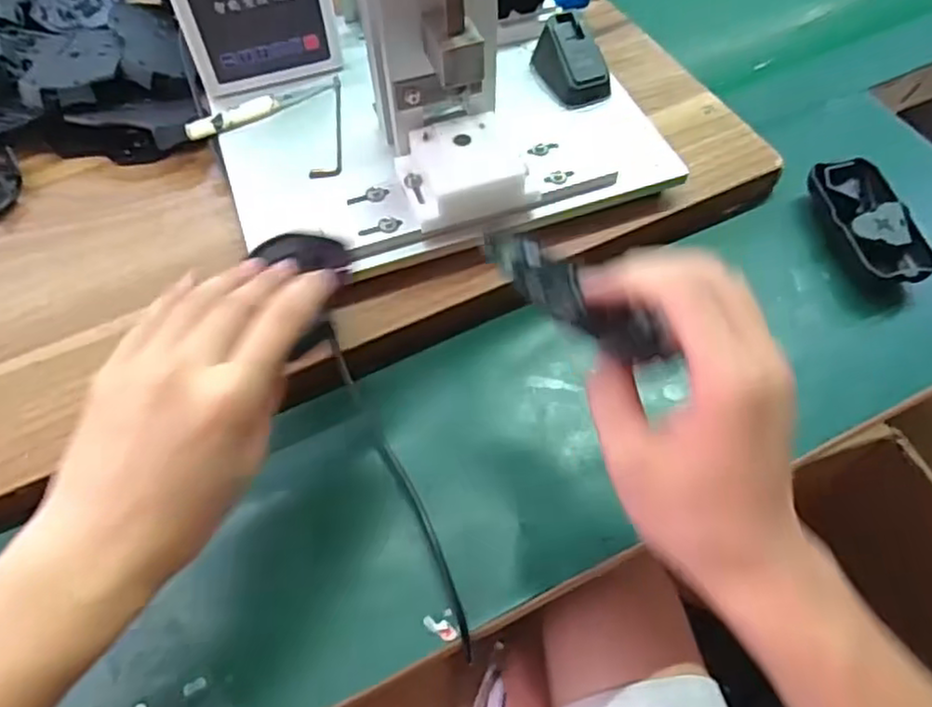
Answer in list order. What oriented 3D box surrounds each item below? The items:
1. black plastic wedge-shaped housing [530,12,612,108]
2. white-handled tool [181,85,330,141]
[{"bbox_3d":[0.080,-0.221,0.523,0.036,0.034,0.062,-27,62,-14],"label":"black plastic wedge-shaped housing"},{"bbox_3d":[-0.155,-0.187,0.522,0.114,0.008,0.018,-28,62,-15],"label":"white-handled tool"}]

